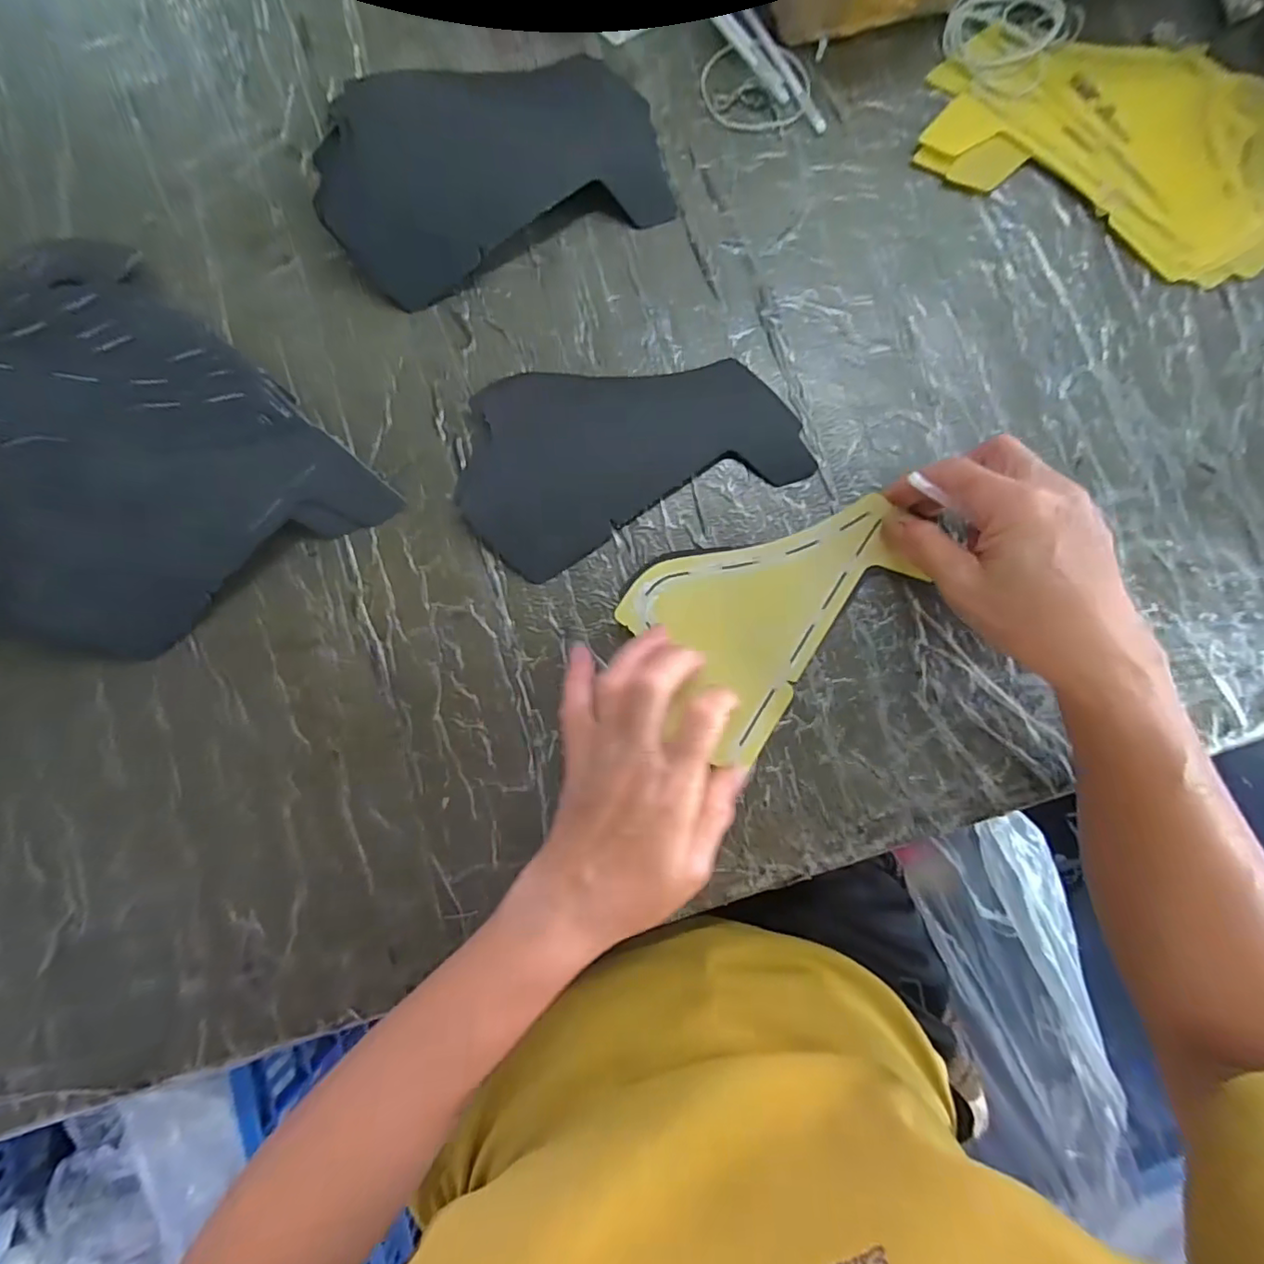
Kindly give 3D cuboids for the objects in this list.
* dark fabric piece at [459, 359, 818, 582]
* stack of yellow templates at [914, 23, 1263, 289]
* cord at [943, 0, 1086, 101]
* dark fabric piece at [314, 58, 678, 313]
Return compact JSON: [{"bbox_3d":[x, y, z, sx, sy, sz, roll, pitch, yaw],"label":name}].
[{"bbox_3d":[-0.006,-0.112,0.335,0.192,0.010,0.112,-22,85,1],"label":"dark fabric piece"},{"bbox_3d":[0.290,-0.291,0.337,0.216,0.013,0.122,29,88,4],"label":"stack of yellow templates"},{"bbox_3d":[0.225,-0.360,0.344,0.069,0.008,0.072,0,86,2],"label":"cord"},{"bbox_3d":[-0.085,-0.282,0.340,0.201,0.034,0.119,-20,85,1],"label":"dark fabric piece"}]

